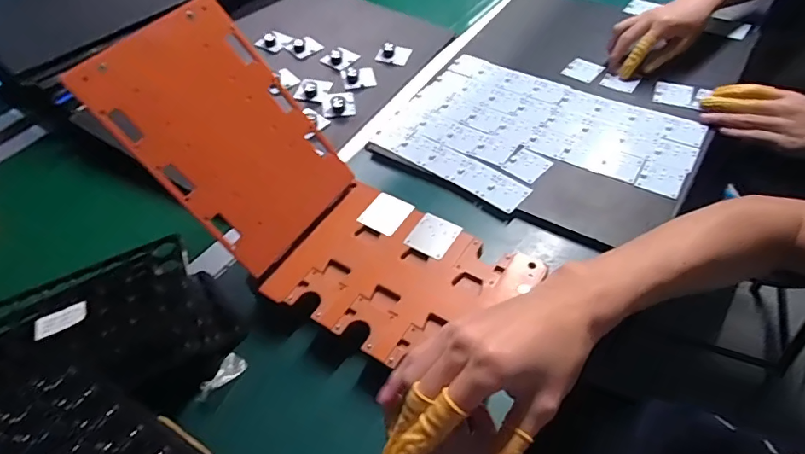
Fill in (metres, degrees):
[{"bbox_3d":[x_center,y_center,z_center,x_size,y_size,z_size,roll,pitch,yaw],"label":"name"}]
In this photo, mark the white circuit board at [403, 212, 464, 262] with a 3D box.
[{"bbox_3d":[0.032,0.009,0.507,0.046,0.004,0.047,26,62,27],"label":"white circuit board"}]

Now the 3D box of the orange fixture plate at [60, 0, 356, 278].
[{"bbox_3d":[-0.169,-0.091,0.478,0.008,0.234,0.160,-7,37,53],"label":"orange fixture plate"}]

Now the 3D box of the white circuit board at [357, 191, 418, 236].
[{"bbox_3d":[-0.018,-0.015,0.537,0.048,0.004,0.047,27,63,26],"label":"white circuit board"}]

